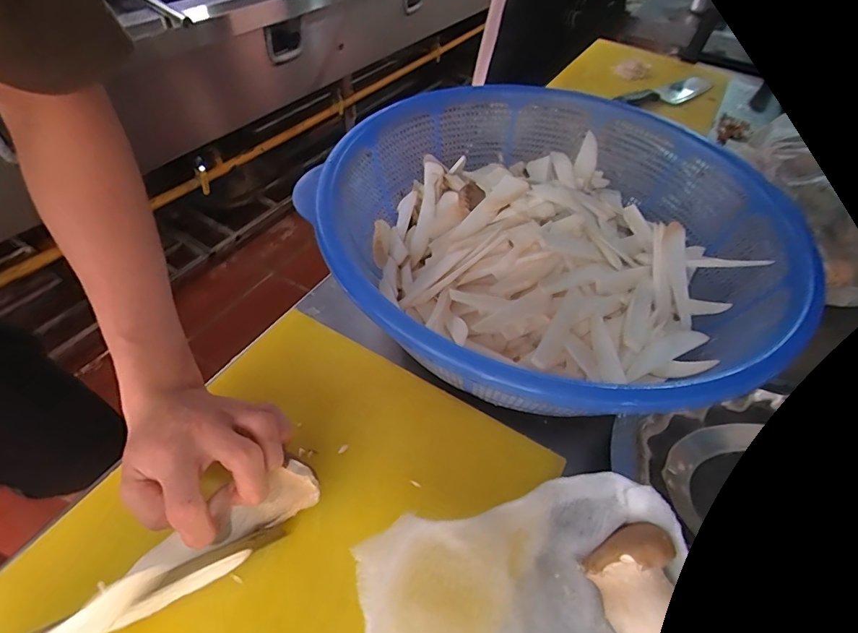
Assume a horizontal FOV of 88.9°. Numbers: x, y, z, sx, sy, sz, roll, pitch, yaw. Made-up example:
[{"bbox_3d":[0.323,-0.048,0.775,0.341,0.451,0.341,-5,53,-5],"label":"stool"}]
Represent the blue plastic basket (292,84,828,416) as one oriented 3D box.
[{"bbox_3d":[0.129,-0.082,0.435,0.459,0.105,0.417,-19,54,-20],"label":"blue plastic basket"}]

